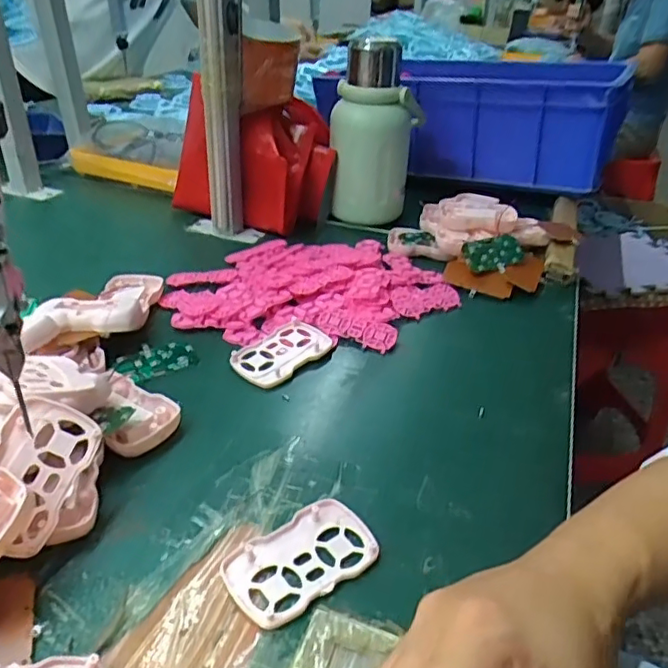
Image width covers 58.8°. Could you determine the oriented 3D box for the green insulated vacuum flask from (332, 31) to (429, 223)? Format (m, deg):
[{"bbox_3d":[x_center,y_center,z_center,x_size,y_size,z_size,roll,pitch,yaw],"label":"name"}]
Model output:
[{"bbox_3d":[0.051,-0.249,0.739,0.104,0.199,0.086,8,33,7],"label":"green insulated vacuum flask"}]

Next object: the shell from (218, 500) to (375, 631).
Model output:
[{"bbox_3d":[-0.019,0.133,0.352,0.089,0.007,0.055,-22,41,-34],"label":"shell"}]

